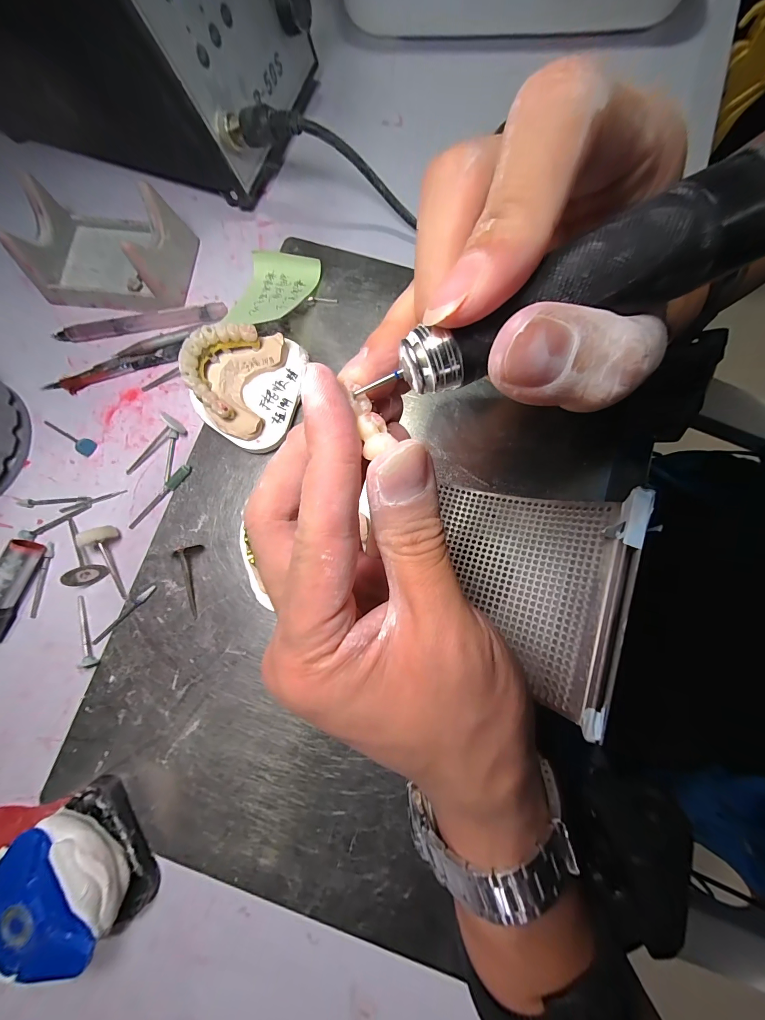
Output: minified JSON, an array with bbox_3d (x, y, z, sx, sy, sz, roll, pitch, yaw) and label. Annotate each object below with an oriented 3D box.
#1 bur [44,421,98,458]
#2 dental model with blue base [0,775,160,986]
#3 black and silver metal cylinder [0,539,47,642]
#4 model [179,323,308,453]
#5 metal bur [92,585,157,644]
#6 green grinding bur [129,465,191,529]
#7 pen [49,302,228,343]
[{"bbox_3d":[-0.213,-0.049,0.225,0.043,0.009,0.011,26,81,5],"label":"bur"},{"bbox_3d":[-0.161,0.191,0.167,0.070,0.034,0.067,-37,82,-6],"label":"dental model with blue base"},{"bbox_3d":[-0.225,0.049,0.201,0.015,0.020,0.059,18,81,4],"label":"black and silver metal cylinder"},{"bbox_3d":[-0.087,-0.079,0.213,0.060,0.037,0.078,7,80,2],"label":"model"},{"bbox_3d":[-0.159,0.064,0.205,0.048,0.004,0.005,-44,82,-7],"label":"metal bur"},{"bbox_3d":[-0.145,-0.009,0.217,0.006,0.007,0.053,43,83,7],"label":"green grinding bur"},{"bbox_3d":[-0.171,-0.132,0.236,0.118,0.008,0.010,-9,80,-1],"label":"pen"}]

